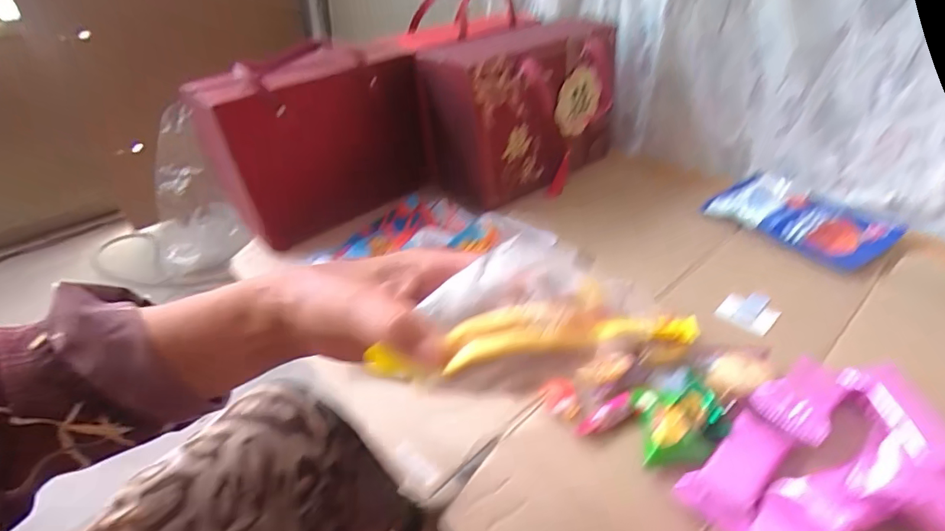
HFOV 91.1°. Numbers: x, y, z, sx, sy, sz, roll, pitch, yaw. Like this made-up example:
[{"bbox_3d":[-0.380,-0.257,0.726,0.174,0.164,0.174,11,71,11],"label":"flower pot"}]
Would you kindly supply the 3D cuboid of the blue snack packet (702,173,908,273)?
[{"bbox_3d":[0.391,-0.058,0.554,0.118,0.021,0.173,-25,40,-27],"label":"blue snack packet"}]

